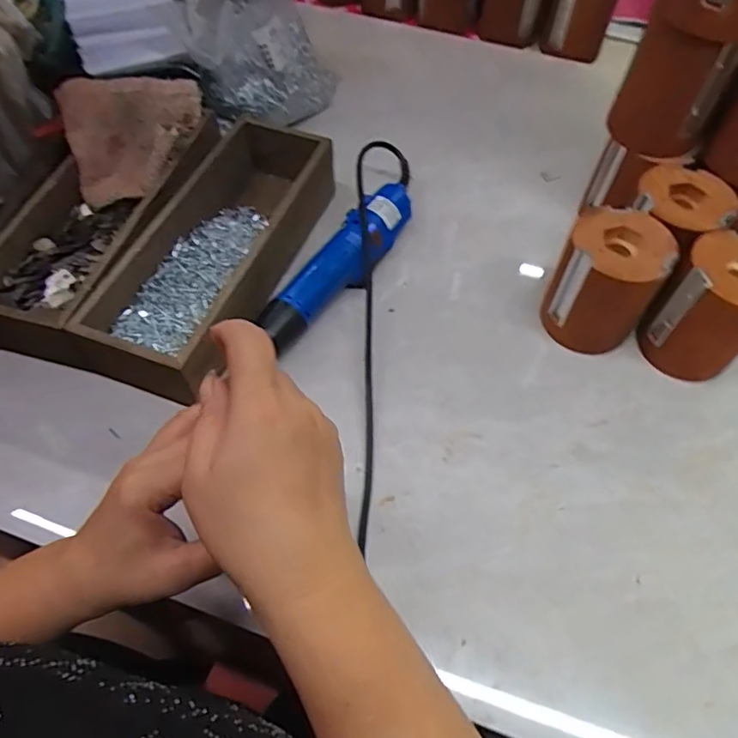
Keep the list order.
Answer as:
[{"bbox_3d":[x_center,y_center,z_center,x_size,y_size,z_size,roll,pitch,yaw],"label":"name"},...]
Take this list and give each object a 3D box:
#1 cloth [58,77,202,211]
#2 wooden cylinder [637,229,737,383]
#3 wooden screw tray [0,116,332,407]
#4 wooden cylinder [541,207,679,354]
[{"bbox_3d":[-0.215,-0.216,0.533,0.124,0.066,0.100,-16,61,-10],"label":"cloth"},{"bbox_3d":[0.278,-0.048,0.458,0.072,0.099,0.076,-36,65,-22],"label":"wooden cylinder"},{"bbox_3d":[-0.181,-0.118,0.515,0.217,0.069,0.290,17,58,9],"label":"wooden screw tray"},{"bbox_3d":[0.191,-0.069,0.468,0.081,0.101,0.069,33,62,18],"label":"wooden cylinder"}]

